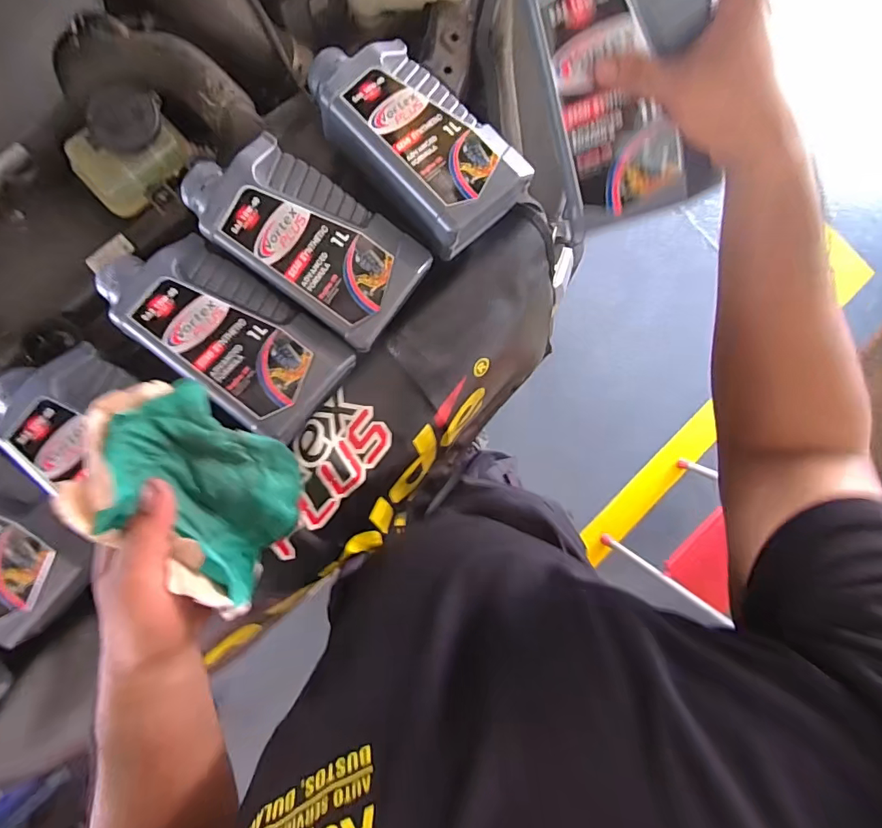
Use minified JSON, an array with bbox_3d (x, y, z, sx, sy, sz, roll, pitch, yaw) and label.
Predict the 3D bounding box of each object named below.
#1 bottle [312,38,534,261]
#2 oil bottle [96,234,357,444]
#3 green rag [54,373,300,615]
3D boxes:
[{"bbox_3d":[-0.029,-0.272,0.457,0.230,0.055,0.125,44,85,-1],"label":"bottle"},{"bbox_3d":[-0.204,-0.077,0.438,0.220,0.053,0.122,37,85,-2],"label":"oil bottle"},{"bbox_3d":[-0.149,0.050,0.302,0.080,0.111,0.132,-42,91,-5],"label":"green rag"}]

